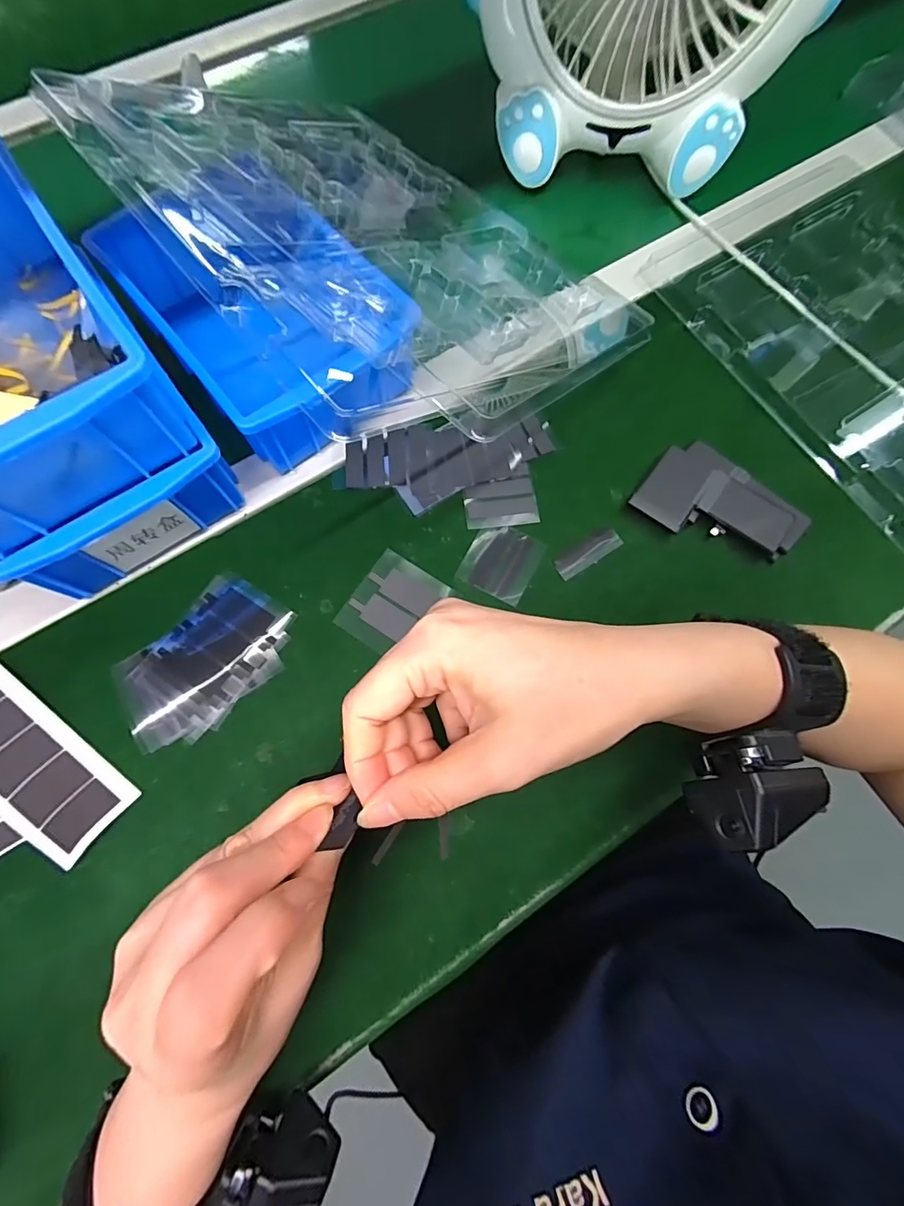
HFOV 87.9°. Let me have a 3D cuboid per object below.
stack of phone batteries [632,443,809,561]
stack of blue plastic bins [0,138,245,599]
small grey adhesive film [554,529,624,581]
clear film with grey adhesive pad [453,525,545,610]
[{"bbox_3d":[0.184,-0.063,0.324,0.104,0.014,0.072,39,77,10],"label":"stack of phone batteries"},{"bbox_3d":[-0.246,-0.124,0.273,0.134,0.125,0.209,-36,77,-11],"label":"stack of blue plastic bins"},{"bbox_3d":[0.093,-0.034,0.317,0.048,0.004,0.016,-32,77,-10],"label":"small grey adhesive film"},{"bbox_3d":[0.033,-0.028,0.314,0.045,0.004,0.048,27,75,7],"label":"clear film with grey adhesive pad"}]

